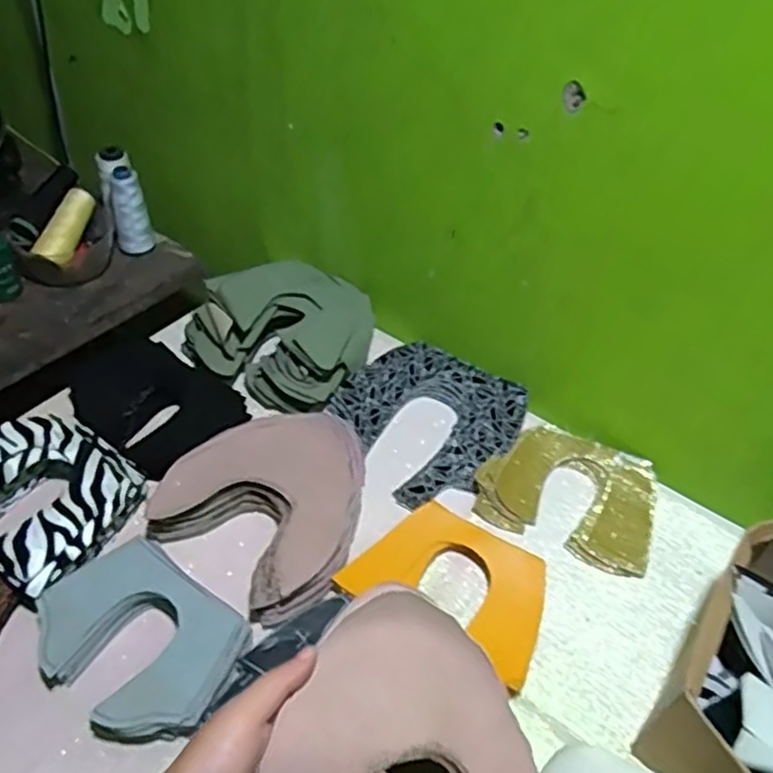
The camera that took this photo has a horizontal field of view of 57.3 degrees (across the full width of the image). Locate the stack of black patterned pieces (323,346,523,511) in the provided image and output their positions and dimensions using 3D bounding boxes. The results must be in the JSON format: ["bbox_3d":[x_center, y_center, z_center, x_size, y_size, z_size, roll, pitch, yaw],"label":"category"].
[{"bbox_3d":[0.042,0.030,0.745,0.175,0.014,0.183,30,52,24],"label":"stack of black patterned pieces"}]

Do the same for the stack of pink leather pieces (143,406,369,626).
[{"bbox_3d":[-0.098,0.102,0.650,0.178,0.047,0.181,29,52,23],"label":"stack of pink leather pieces"}]

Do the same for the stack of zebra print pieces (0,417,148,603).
[{"bbox_3d":[-0.307,0.095,0.635,0.162,0.053,0.143,27,51,22],"label":"stack of zebra print pieces"}]

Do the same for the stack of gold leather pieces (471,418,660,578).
[{"bbox_3d":[0.182,0.100,0.697,0.164,0.020,0.137,20,49,16],"label":"stack of gold leather pieces"}]

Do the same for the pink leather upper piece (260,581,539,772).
[{"bbox_3d":[0.009,0.199,0.369,0.135,0.071,0.155,15,47,12],"label":"pink leather upper piece"}]

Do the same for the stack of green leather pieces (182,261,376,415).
[{"bbox_3d":[-0.108,-0.072,0.782,0.180,0.072,0.179,27,51,22],"label":"stack of green leather pieces"}]

